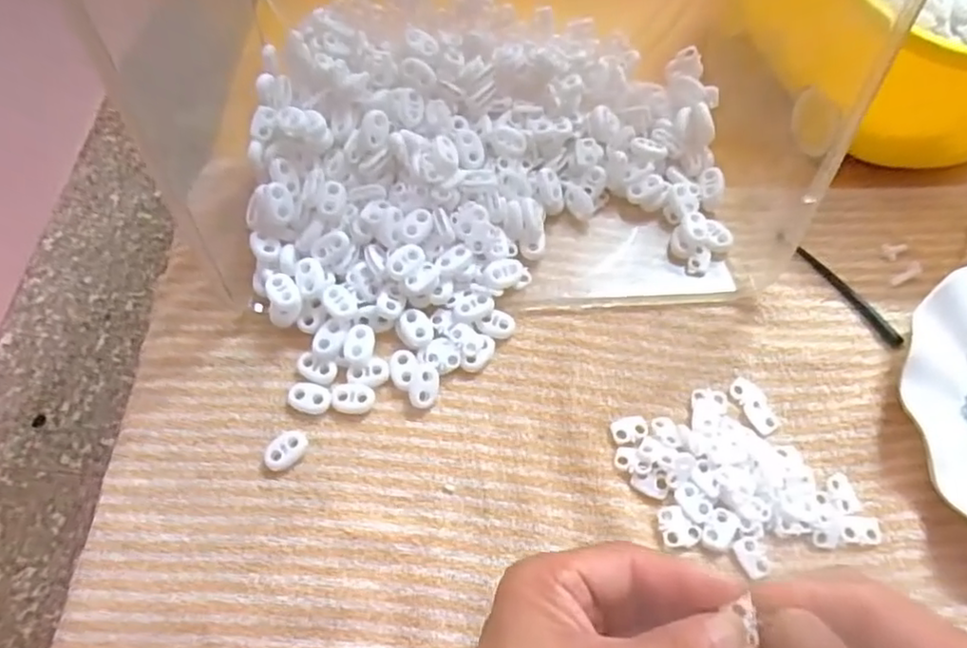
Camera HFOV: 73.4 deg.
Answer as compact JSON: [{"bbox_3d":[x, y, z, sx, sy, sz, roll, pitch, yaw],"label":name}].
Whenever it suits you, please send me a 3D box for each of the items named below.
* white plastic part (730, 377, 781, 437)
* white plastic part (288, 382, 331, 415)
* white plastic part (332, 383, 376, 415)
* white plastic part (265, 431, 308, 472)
[{"bbox_3d":[0.141,0.042,0.337,0.016,0.004,0.032,-24,65,-11],"label":"white plastic part"},{"bbox_3d":[-0.091,0.038,0.339,0.022,0.006,0.015,14,64,8],"label":"white plastic part"},{"bbox_3d":[-0.068,0.038,0.338,0.021,0.004,0.015,5,63,3],"label":"white plastic part"},{"bbox_3d":[-0.100,0.064,0.328,0.022,0.007,0.015,-39,68,-17],"label":"white plastic part"}]

